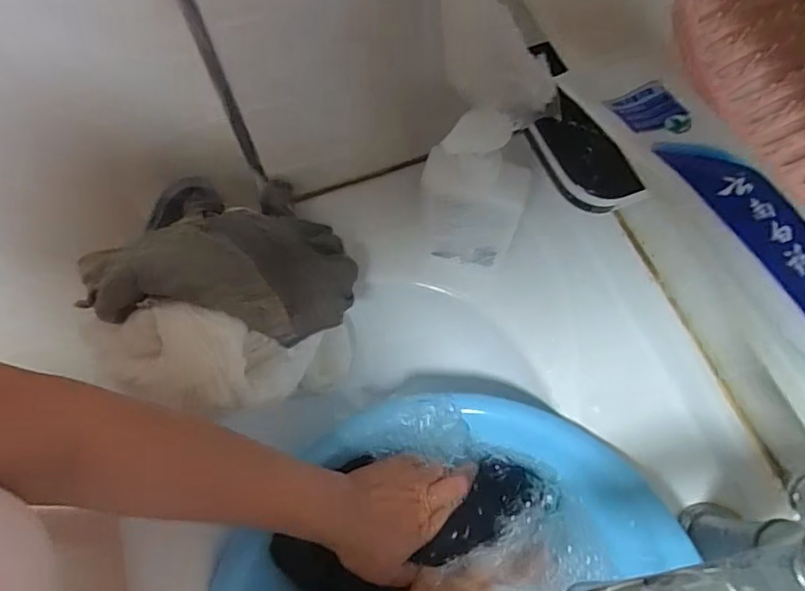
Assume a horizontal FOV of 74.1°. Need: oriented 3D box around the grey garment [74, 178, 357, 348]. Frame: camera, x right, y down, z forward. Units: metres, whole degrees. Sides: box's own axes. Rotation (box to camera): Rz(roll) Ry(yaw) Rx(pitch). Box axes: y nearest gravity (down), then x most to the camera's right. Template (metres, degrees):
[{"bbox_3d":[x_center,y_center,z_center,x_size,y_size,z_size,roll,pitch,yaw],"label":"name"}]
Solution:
[{"bbox_3d":[-0.147,-0.039,0.441,0.207,0.062,0.139,6,68,3],"label":"grey garment"}]

